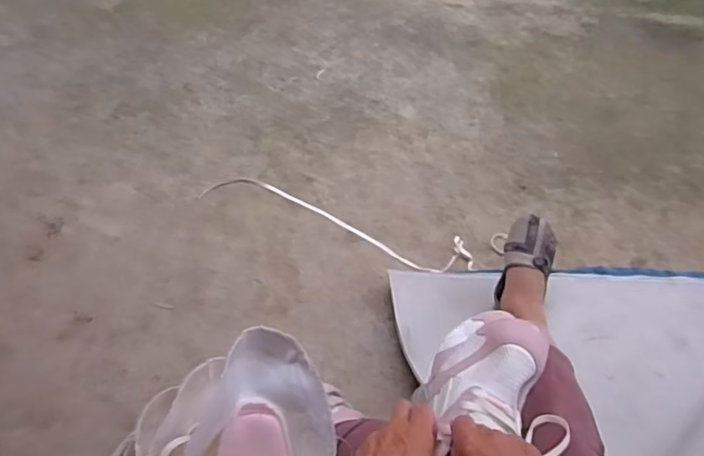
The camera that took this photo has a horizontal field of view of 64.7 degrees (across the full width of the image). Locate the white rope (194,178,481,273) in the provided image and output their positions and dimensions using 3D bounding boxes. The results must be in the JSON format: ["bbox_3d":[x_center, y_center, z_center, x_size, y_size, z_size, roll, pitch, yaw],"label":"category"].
[{"bbox_3d":[-0.039,-0.012,1.124,0.576,0.026,0.096,18,56,11],"label":"white rope"}]

